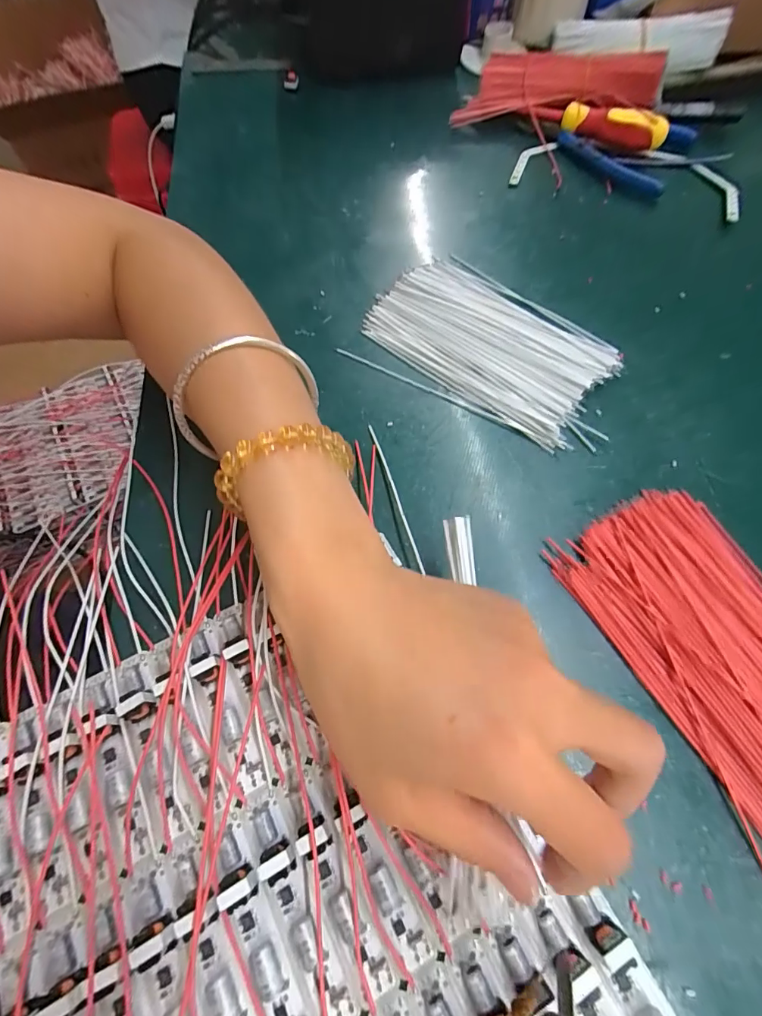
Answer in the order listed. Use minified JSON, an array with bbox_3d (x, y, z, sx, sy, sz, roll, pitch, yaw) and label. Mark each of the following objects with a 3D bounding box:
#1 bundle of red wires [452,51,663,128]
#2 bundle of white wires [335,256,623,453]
[{"bbox_3d":[0.134,-0.323,0.346,0.148,0.038,0.036,3,64,2],"label":"bundle of red wires"},{"bbox_3d":[0.068,-0.103,0.278,0.153,0.012,0.099,29,68,14],"label":"bundle of white wires"}]

